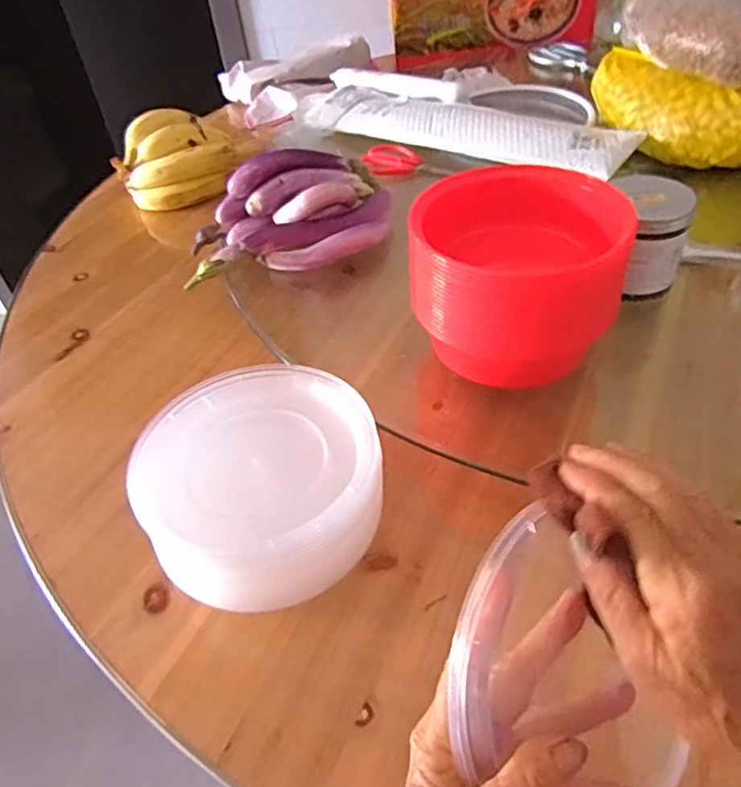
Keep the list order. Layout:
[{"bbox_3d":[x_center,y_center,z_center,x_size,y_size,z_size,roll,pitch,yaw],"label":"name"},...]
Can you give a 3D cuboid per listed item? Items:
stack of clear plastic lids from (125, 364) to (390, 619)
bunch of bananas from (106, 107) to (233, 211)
[{"bbox_3d":[-0.081,0.070,0.470,0.178,0.080,0.176,3,45,11],"label":"stack of clear plastic lids"},{"bbox_3d":[-0.282,-0.344,0.909,0.171,0.088,0.147,-19,45,-12],"label":"bunch of bananas"}]

